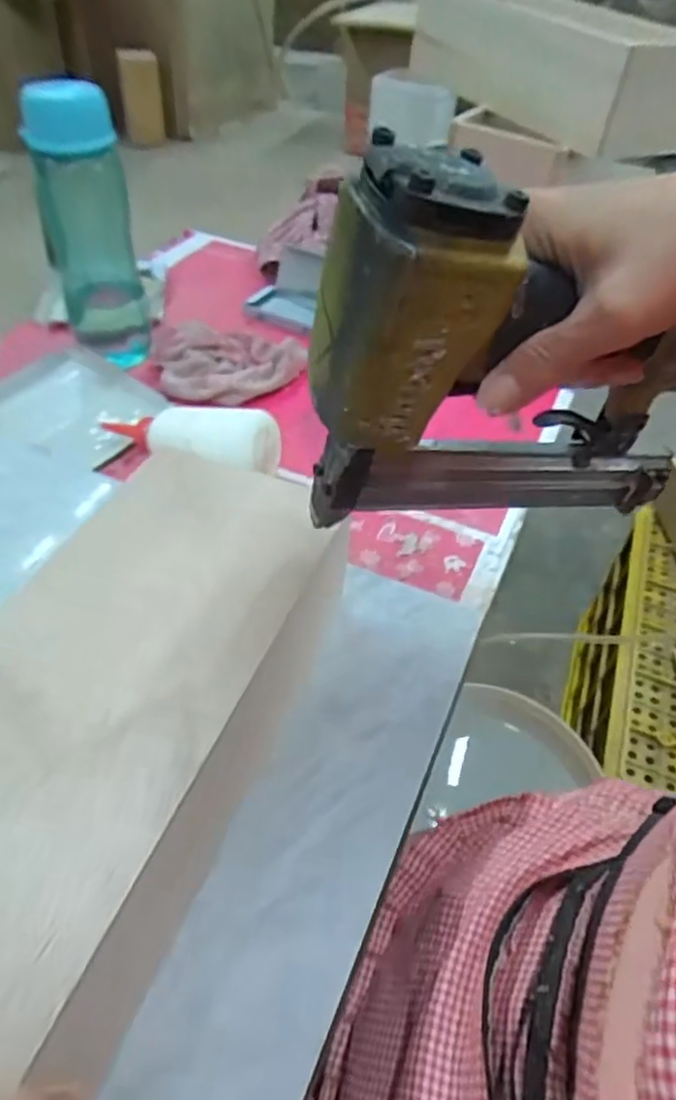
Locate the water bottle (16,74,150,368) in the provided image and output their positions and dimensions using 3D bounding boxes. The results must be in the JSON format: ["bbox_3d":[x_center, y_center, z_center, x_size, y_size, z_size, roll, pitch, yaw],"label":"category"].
[{"bbox_3d":[-0.228,-0.293,0.622,0.081,0.230,0.062,-10,45,-14],"label":"water bottle"}]

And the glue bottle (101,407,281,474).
[{"bbox_3d":[-0.123,-0.092,0.541,0.162,0.038,0.035,9,42,23],"label":"glue bottle"}]

